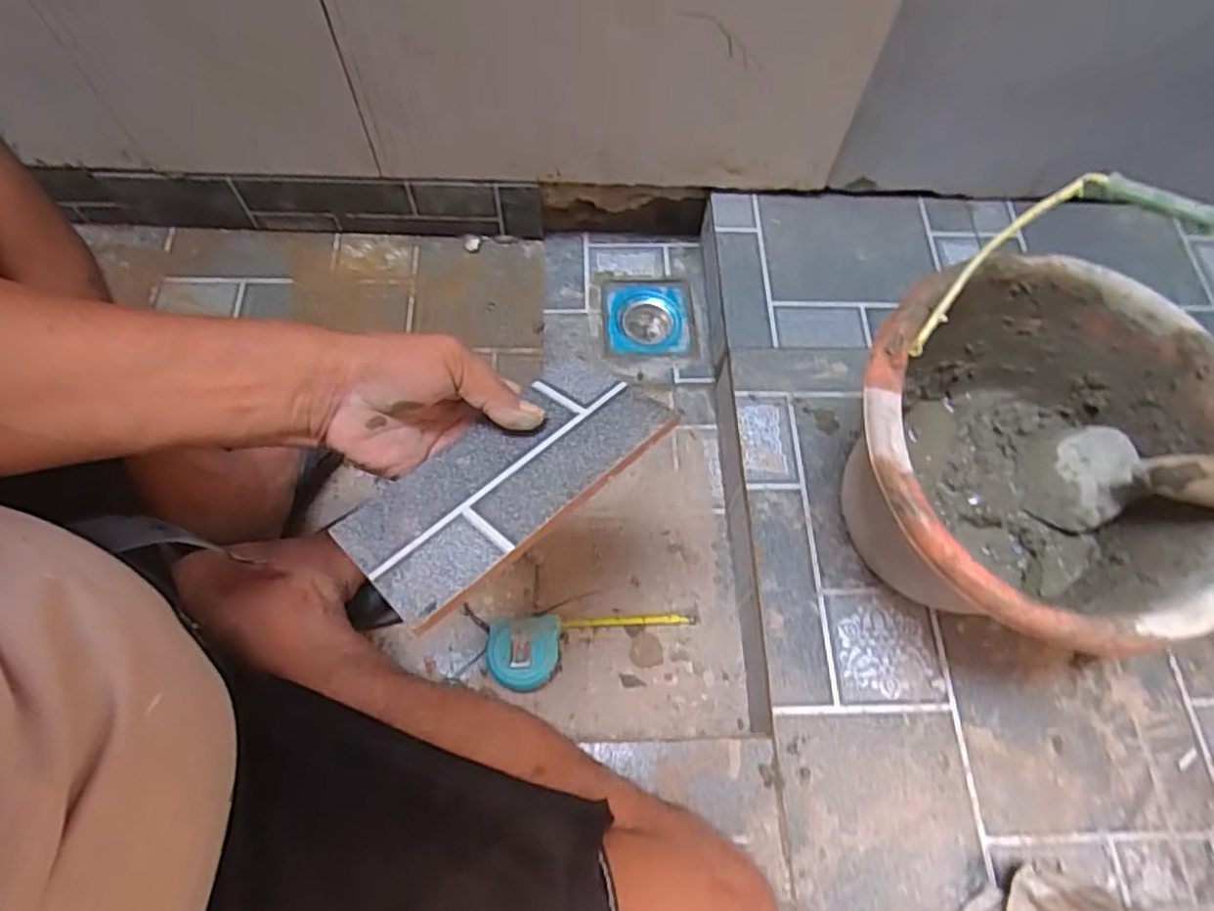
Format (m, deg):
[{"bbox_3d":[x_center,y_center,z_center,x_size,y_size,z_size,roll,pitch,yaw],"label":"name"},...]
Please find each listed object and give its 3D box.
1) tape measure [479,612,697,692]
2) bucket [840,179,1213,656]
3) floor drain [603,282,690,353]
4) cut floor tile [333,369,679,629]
[{"bbox_3d":[-0.013,0.181,0.634,0.192,0.033,0.064,-3,65,-5],"label":"tape measure"},{"bbox_3d":[0.317,0.003,0.536,0.267,0.237,0.314,32,69,11],"label":"bucket"},{"bbox_3d":[0.049,-0.161,0.844,0.106,0.038,0.107,-1,66,-3],"label":"floor drain"},{"bbox_3d":[-0.058,0.011,0.408,0.195,0.006,0.098,-38,52,-24],"label":"cut floor tile"}]

